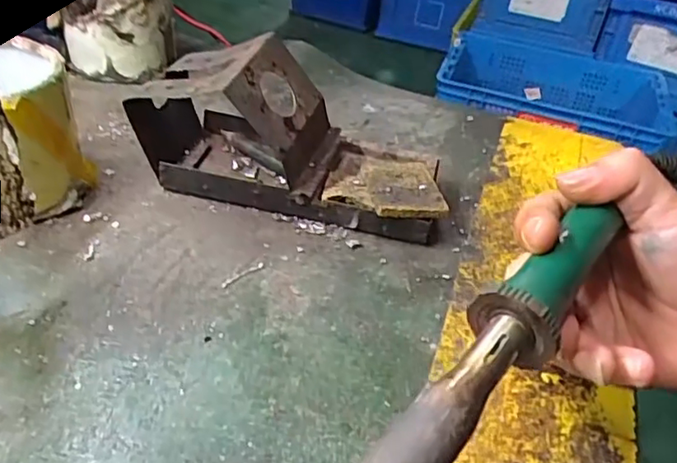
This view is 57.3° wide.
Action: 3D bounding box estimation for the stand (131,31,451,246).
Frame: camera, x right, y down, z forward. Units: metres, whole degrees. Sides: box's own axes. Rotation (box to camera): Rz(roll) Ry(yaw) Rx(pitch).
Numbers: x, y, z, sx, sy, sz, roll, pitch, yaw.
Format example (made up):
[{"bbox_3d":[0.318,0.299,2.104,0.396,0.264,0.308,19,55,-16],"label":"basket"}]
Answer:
[{"bbox_3d":[-0.022,-0.058,0.362,0.178,0.080,0.083,13,38,8],"label":"stand"}]

